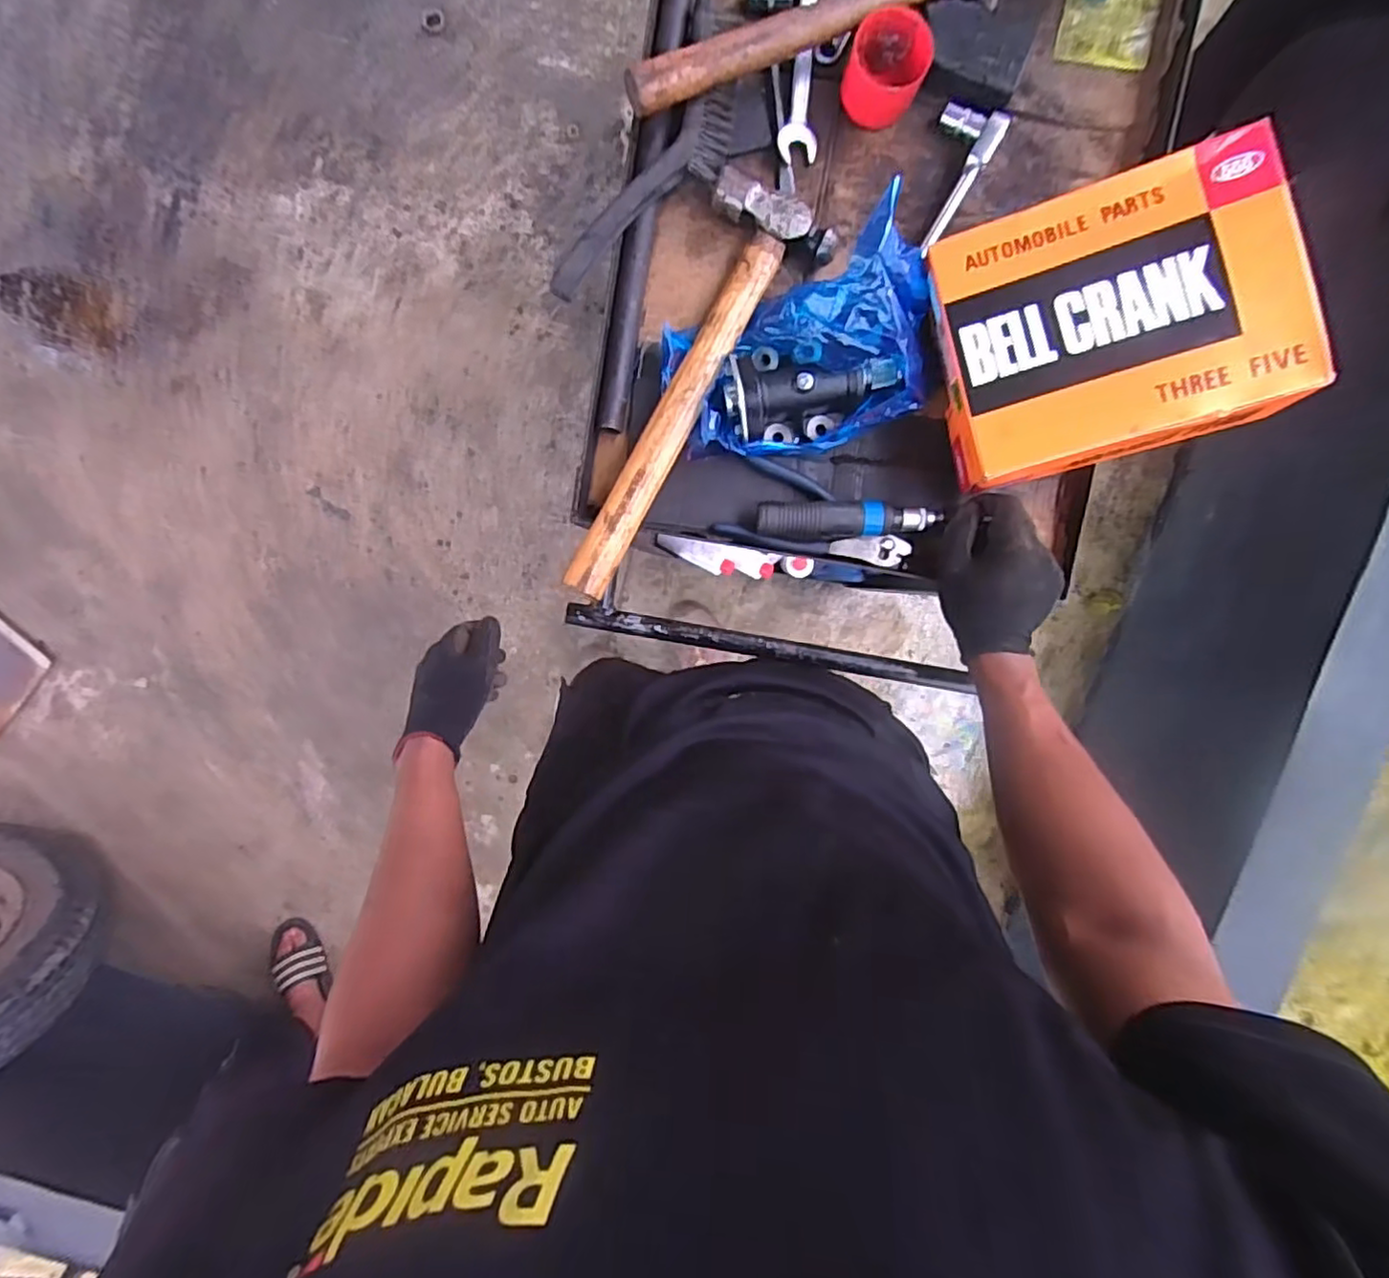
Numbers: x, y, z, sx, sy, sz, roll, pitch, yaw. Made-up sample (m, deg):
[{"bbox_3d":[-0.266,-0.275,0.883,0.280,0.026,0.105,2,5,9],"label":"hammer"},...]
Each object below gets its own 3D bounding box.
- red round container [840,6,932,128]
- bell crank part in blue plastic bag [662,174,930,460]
[{"bbox_3d":[0.164,-0.490,0.561,0.064,0.039,0.068,0,95,2],"label":"red round container"},{"bbox_3d":[0.092,-0.235,0.548,0.229,0.102,0.146,-23,94,3],"label":"bell crank part in blue plastic bag"}]

